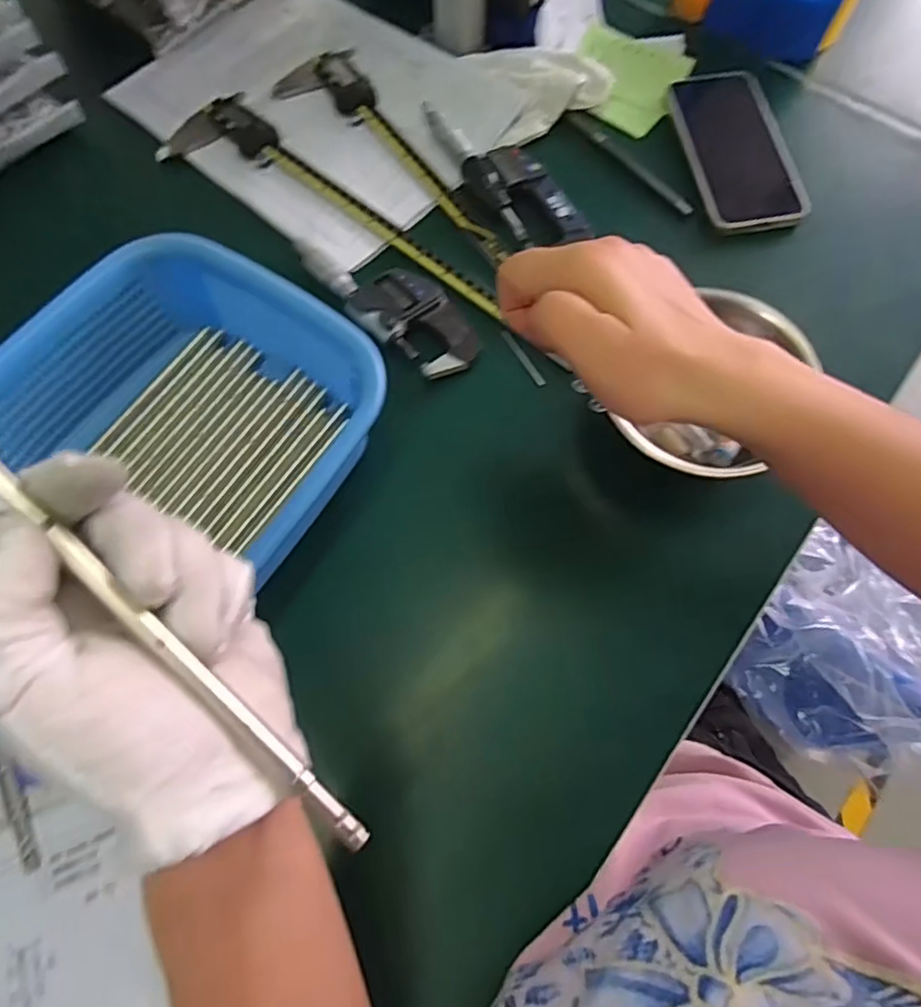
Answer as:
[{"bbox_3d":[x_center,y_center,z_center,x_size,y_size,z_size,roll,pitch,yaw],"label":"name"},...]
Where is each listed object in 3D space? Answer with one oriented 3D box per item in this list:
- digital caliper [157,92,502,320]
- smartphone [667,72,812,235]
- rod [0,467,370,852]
[{"bbox_3d":[-0.094,-0.237,0.478,0.306,0.013,0.073,32,73,11],"label":"digital caliper"},{"bbox_3d":[0.215,-0.279,0.487,0.076,0.016,0.144,-10,70,-3],"label":"smartphone"},{"bbox_3d":[-0.107,0.017,0.176,0.006,0.007,0.228,-44,94,-14],"label":"rod"}]

